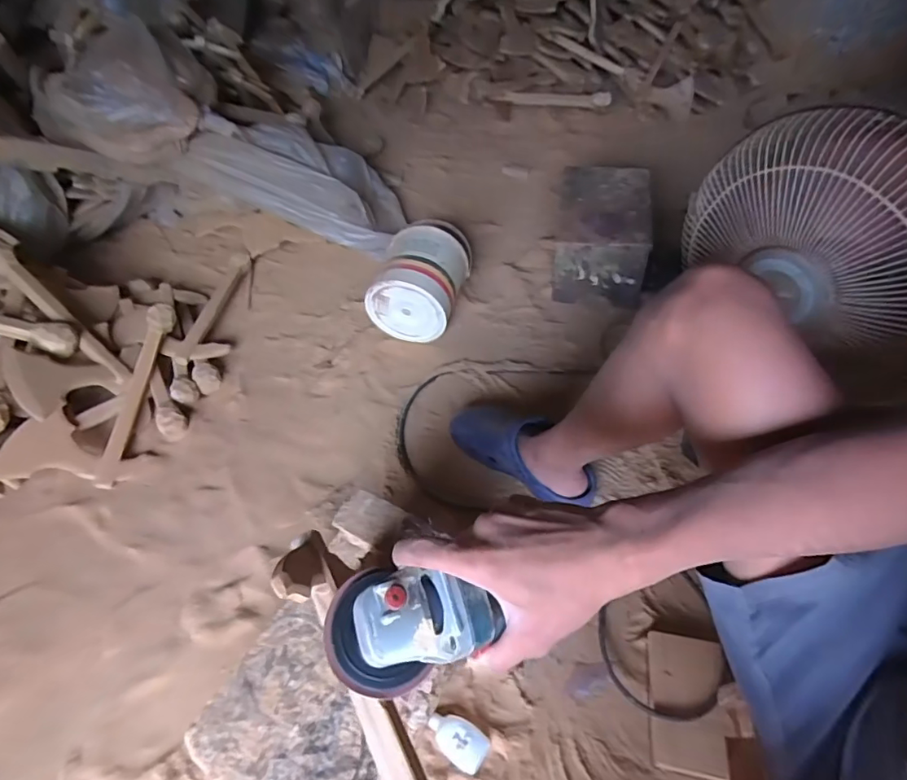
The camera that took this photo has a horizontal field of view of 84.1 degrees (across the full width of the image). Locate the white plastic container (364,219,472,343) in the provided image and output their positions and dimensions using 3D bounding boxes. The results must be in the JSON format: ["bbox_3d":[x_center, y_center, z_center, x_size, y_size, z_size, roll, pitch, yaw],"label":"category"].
[{"bbox_3d":[-0.058,-0.264,1.138,0.179,0.187,0.281,12,50,15],"label":"white plastic container"}]

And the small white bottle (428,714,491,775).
[{"bbox_3d":[0.004,0.429,0.618,0.076,0.017,0.044,27,59,23],"label":"small white bottle"}]

